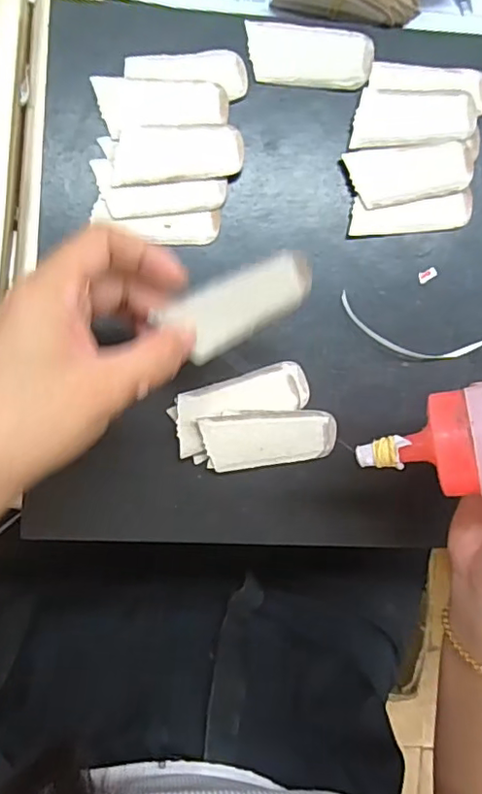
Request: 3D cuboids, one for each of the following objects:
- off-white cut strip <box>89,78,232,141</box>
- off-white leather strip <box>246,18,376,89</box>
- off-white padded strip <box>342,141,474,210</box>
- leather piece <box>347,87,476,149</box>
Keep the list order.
[{"bbox_3d":[-0.043,-0.163,0.317,0.070,0.004,0.031,-5,92,-4],"label":"off-white cut strip"},{"bbox_3d":[0.039,-0.194,0.322,0.070,0.008,0.032,5,91,-5],"label":"off-white leather strip"},{"bbox_3d":[0.098,-0.129,0.329,0.070,0.006,0.032,-9,92,-4],"label":"off-white padded strip"},{"bbox_3d":[0.100,-0.160,0.328,0.070,0.004,0.032,0,92,-5],"label":"leather piece"}]

